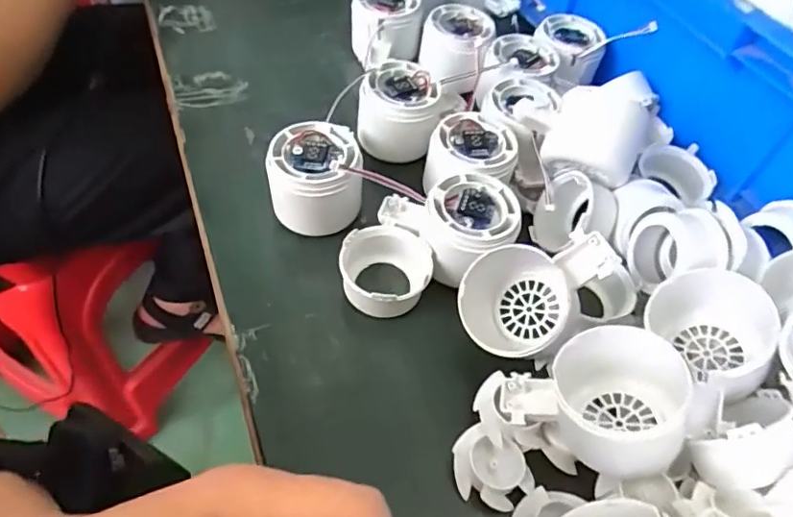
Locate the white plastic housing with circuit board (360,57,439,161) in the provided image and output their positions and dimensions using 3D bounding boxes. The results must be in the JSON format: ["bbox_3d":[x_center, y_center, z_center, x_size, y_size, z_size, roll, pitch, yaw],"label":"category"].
[{"bbox_3d":[0.003,-0.105,0.400,0.056,0.054,0.058,3,53,-4],"label":"white plastic housing with circuit board"}]

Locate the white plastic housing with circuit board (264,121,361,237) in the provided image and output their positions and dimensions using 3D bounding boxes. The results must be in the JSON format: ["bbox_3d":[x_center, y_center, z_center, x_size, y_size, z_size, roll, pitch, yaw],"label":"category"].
[{"bbox_3d":[-0.052,-0.053,0.354,0.061,0.051,0.060,-3,54,-8],"label":"white plastic housing with circuit board"}]

